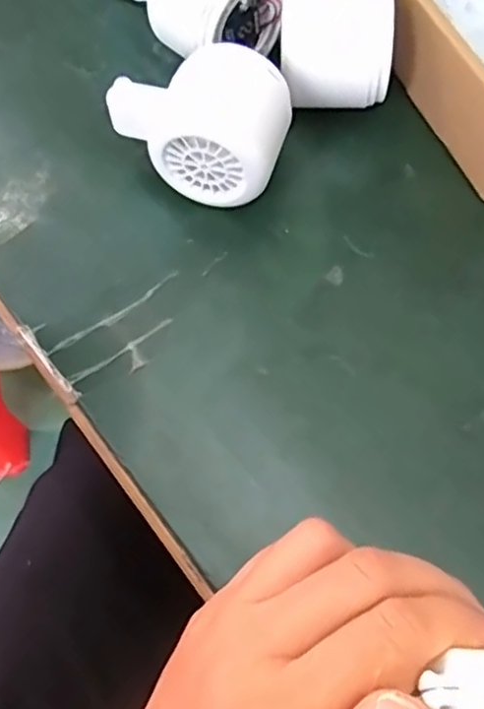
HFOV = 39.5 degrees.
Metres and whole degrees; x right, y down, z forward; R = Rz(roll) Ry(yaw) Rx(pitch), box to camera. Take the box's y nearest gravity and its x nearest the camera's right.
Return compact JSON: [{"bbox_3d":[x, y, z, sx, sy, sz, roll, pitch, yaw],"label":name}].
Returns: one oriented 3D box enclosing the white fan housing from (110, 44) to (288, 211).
[{"bbox_3d":[-0.022,-0.108,0.324,0.082,0.055,0.051,14,65,10],"label":"white fan housing"}]

